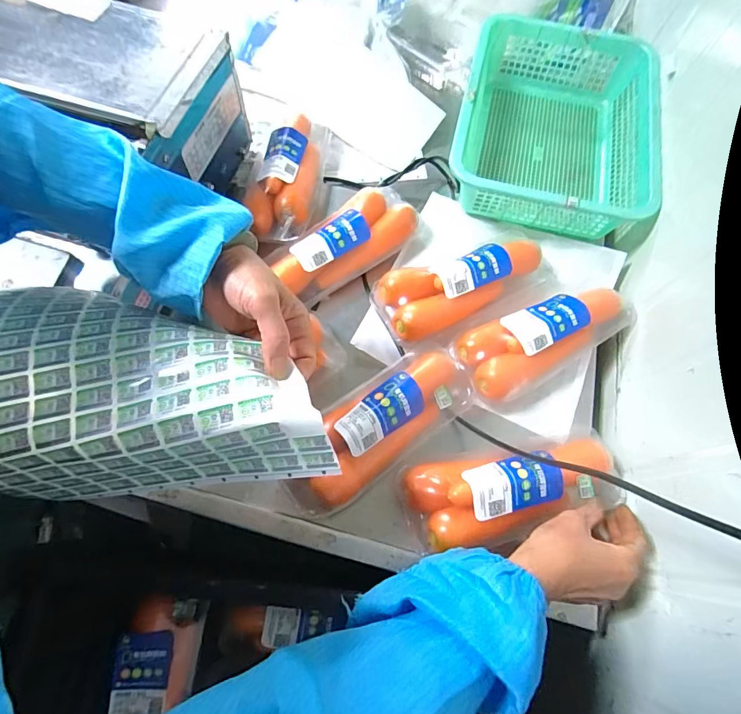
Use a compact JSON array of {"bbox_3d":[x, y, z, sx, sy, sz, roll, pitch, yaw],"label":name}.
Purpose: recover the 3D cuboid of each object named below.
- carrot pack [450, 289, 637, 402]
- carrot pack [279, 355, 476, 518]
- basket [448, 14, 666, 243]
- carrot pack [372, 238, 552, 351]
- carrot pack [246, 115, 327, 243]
[{"bbox_3d":[0.215,-0.029,0.535,0.230,0.058,0.094,-26,72,-13],"label":"carrot pack"},{"bbox_3d":[0.009,0.076,0.479,0.230,0.062,0.090,-35,74,-15],"label":"carrot pack"},{"bbox_3d":[0.270,-0.342,0.654,0.268,0.101,0.356,15,68,3],"label":"basket"},{"bbox_3d":[0.126,-0.092,0.550,0.237,0.048,0.099,-19,70,-10],"label":"carrot pack"},{"bbox_3d":[-0.120,-0.262,0.616,0.099,0.052,0.229,4,68,-1],"label":"carrot pack"}]

